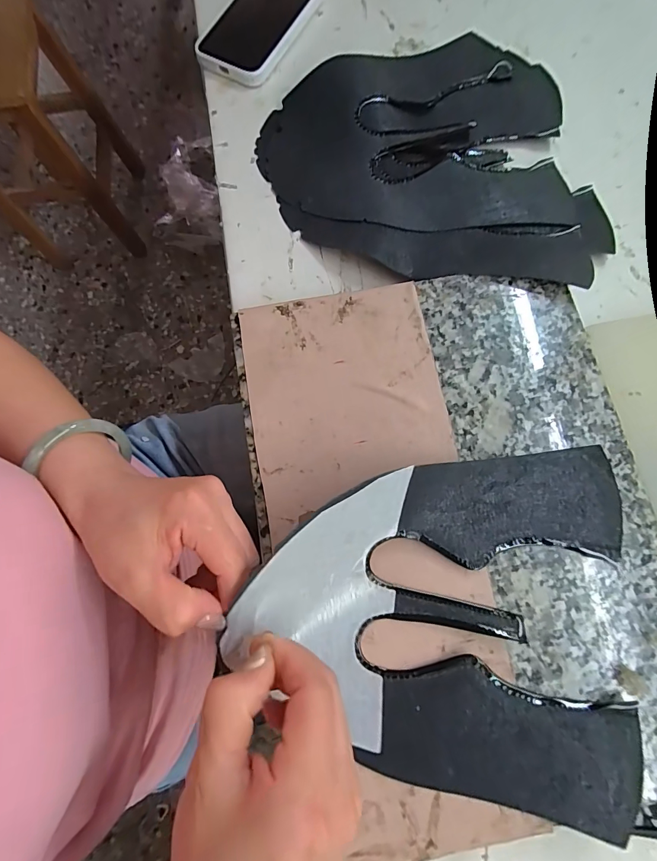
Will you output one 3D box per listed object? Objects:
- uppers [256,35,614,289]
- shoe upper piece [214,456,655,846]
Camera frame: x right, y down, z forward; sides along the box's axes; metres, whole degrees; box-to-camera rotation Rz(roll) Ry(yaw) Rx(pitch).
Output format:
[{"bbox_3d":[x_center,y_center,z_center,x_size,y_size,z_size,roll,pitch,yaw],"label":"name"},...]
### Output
[{"bbox_3d":[0.100,-0.270,0.364,0.315,0.027,0.284,11,77,4],"label":"uppers"},{"bbox_3d":[0.074,0.110,0.230,0.244,0.064,0.220,6,77,3],"label":"shoe upper piece"}]

